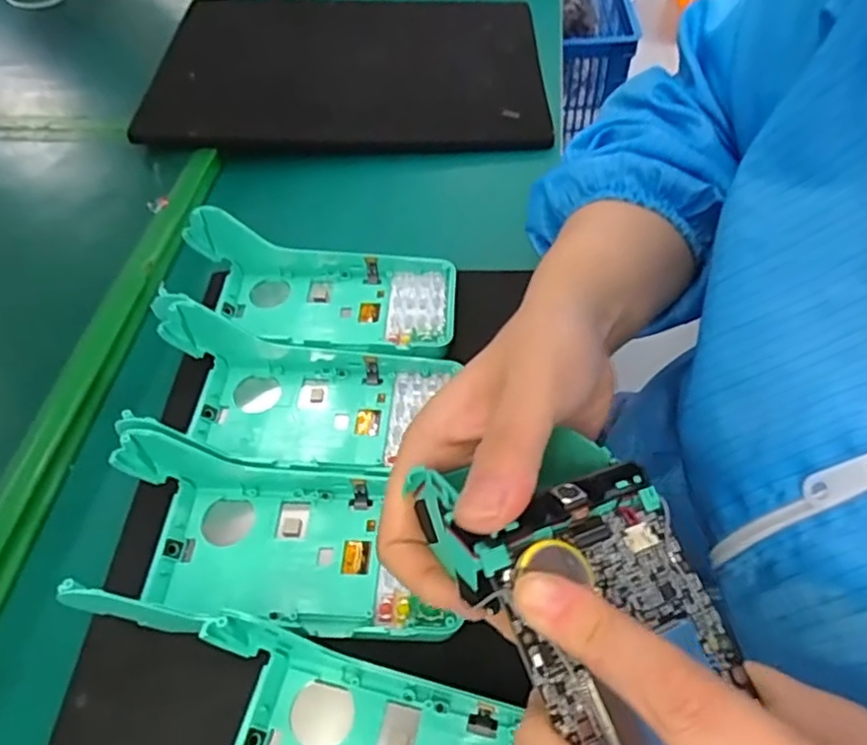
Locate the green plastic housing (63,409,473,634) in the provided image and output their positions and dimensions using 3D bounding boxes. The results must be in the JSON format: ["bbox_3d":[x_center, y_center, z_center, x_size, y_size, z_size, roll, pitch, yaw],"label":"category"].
[{"bbox_3d":[-0.081,0.071,0.289,0.165,0.053,0.081,1,55,5],"label":"green plastic housing"}]

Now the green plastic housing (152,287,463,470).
[{"bbox_3d":[-0.076,0.008,0.334,0.152,0.052,0.078,3,55,6],"label":"green plastic housing"}]

